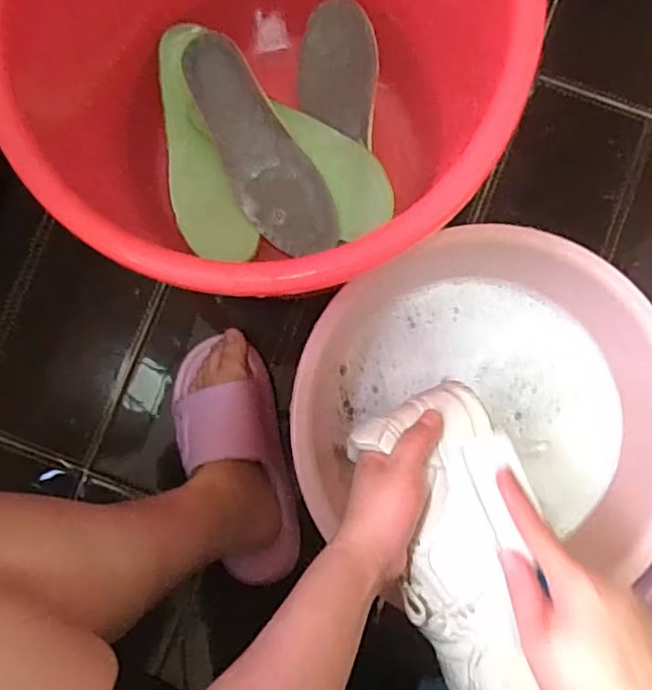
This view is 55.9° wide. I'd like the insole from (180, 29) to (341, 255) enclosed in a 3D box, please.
[{"bbox_3d":[-0.063,-0.178,0.562,0.070,0.016,0.212,-30,98,-2],"label":"insole"}]

